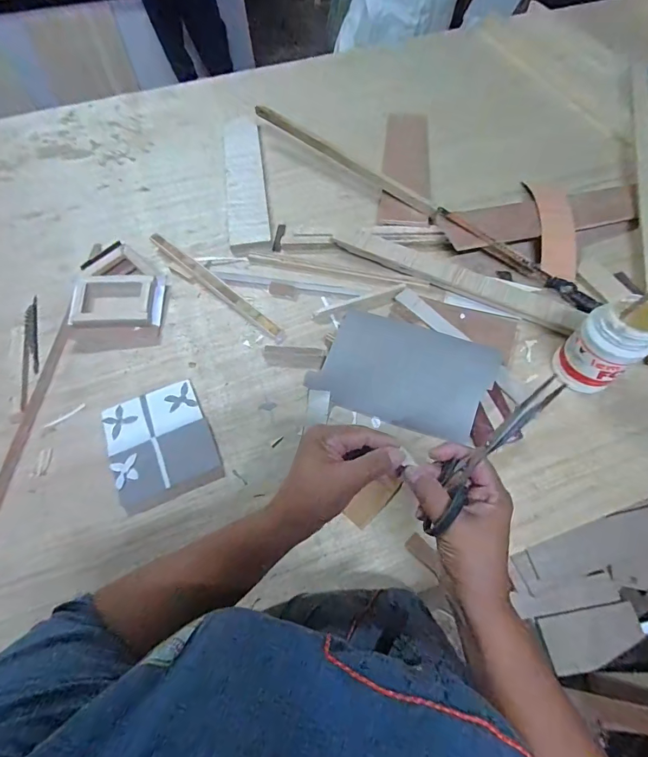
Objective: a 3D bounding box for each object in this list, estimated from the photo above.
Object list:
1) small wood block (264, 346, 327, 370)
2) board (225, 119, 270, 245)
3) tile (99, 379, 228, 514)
[{"bbox_3d":[-0.043,-0.031,0.582,0.091,0.015,0.029,6,62,5],"label":"small wood block"},{"bbox_3d":[-0.157,-0.404,0.789,0.073,0.014,0.370,-8,62,-2],"label":"board"},{"bbox_3d":[-0.216,0.084,0.518,0.123,0.018,0.149,-23,63,-10],"label":"tile"}]

